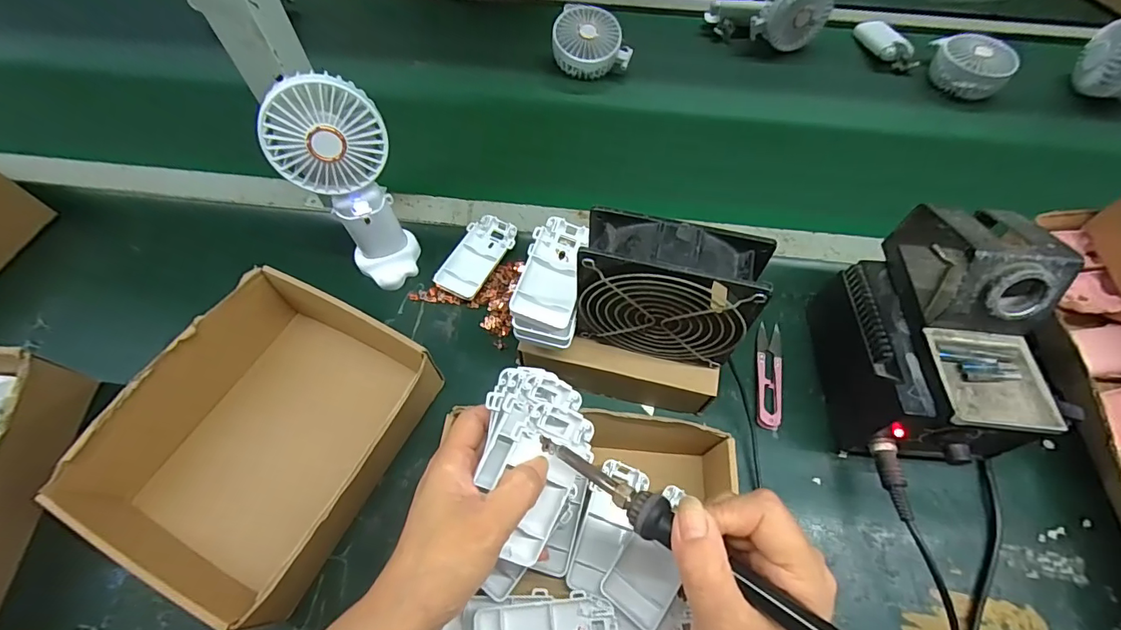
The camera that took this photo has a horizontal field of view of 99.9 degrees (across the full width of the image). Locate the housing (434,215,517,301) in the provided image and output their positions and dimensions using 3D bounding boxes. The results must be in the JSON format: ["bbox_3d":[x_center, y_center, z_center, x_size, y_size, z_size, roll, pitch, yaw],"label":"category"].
[{"bbox_3d":[-0.083,-0.058,0.477,0.048,0.017,0.095,26,65,12],"label":"housing"}]

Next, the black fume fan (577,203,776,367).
[{"bbox_3d":[0.072,-0.013,0.339,0.116,0.114,0.046,15,63,7],"label":"black fume fan"}]

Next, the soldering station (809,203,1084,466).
[{"bbox_3d":[0.285,0.016,0.364,0.104,0.156,0.172,6,62,2],"label":"soldering station"}]

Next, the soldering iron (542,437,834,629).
[{"bbox_3d":[0.069,0.118,0.232,0.213,0.022,0.019,27,64,32],"label":"soldering iron"}]

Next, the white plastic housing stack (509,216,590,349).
[{"bbox_3d":[-0.007,-0.030,0.371,0.045,0.027,0.105,9,63,3],"label":"white plastic housing stack"}]

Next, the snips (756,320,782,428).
[{"bbox_3d":[0.190,0.053,0.427,0.023,0.012,0.103,12,63,5],"label":"snips"}]

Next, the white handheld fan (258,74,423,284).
[{"bbox_3d":[-0.173,-0.103,0.404,0.079,0.184,0.065,-34,68,-17],"label":"white handheld fan"}]

